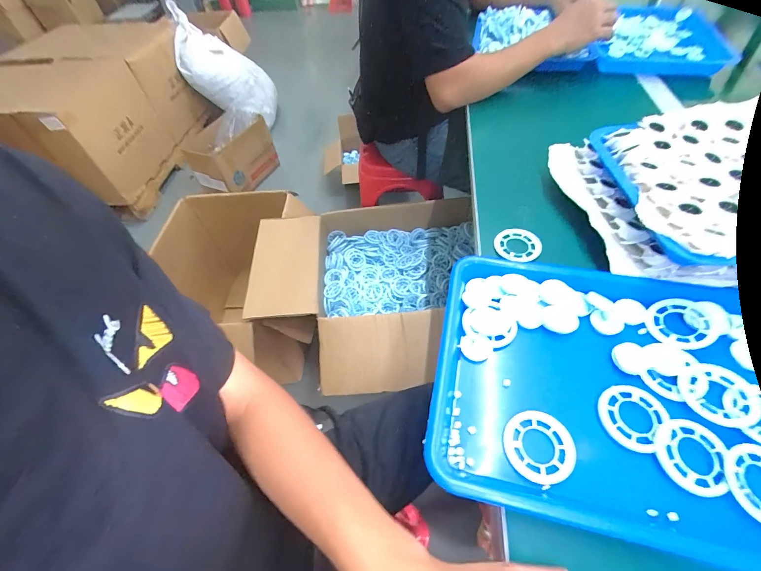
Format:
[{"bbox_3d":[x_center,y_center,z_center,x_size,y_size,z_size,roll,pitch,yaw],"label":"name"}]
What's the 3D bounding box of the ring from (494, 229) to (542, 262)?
[{"bbox_3d":[0.184,-0.054,0.442,0.059,0.011,0.050,-7,54,0],"label":"ring"}]

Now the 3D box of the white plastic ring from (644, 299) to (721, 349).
[{"bbox_3d":[0.317,0.040,0.347,0.060,0.005,0.056,-11,54,15],"label":"white plastic ring"}]

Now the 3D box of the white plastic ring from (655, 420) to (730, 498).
[{"bbox_3d":[0.264,0.144,0.280,0.049,0.006,0.057,17,58,17],"label":"white plastic ring"}]

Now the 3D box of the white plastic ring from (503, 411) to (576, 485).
[{"bbox_3d":[0.143,0.144,0.296,0.060,0.004,0.058,-3,54,3],"label":"white plastic ring"}]

